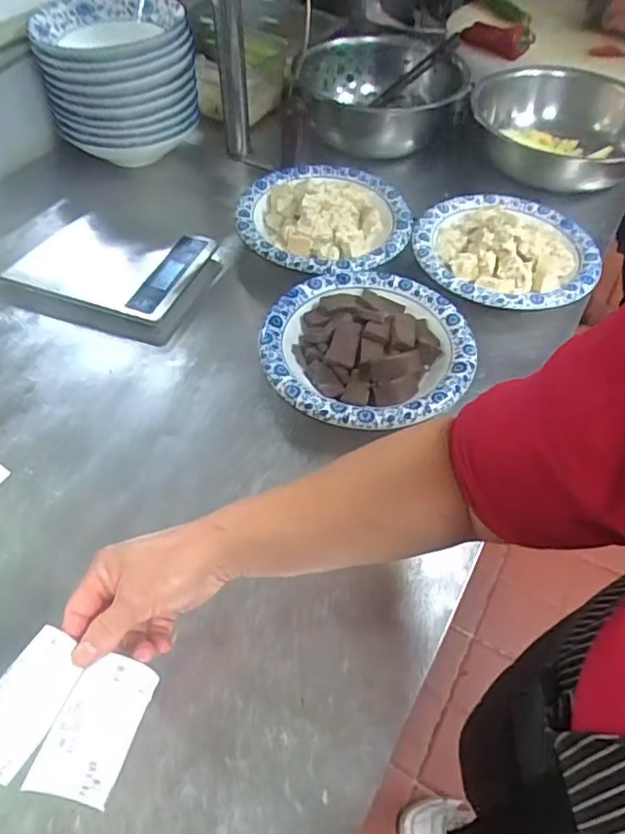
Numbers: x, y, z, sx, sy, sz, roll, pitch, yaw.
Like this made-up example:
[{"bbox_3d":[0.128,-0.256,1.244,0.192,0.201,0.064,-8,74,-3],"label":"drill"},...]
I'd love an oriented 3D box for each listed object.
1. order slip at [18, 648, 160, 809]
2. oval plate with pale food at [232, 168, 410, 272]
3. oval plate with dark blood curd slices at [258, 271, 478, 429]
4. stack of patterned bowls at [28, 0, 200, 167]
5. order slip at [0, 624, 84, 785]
[{"bbox_3d":[-0.127,0.182,0.351,0.045,0.010,0.077,25,45,-6],"label":"order slip"},{"bbox_3d":[0.015,-0.257,0.743,0.217,0.041,0.212,22,56,14],"label":"oval plate with pale food"},{"bbox_3d":[0.057,-0.070,0.627,0.217,0.041,0.217,17,55,10],"label":"oval plate with dark blood curd slices"},{"bbox_3d":[-0.266,-0.481,0.857,0.204,0.167,0.172,-5,54,-6],"label":"stack of patterned bowls"},{"bbox_3d":[-0.172,0.168,0.355,0.043,0.013,0.076,25,56,16],"label":"order slip"}]

